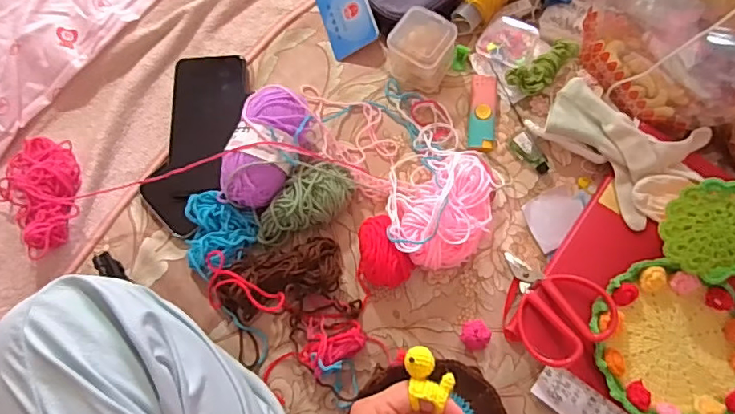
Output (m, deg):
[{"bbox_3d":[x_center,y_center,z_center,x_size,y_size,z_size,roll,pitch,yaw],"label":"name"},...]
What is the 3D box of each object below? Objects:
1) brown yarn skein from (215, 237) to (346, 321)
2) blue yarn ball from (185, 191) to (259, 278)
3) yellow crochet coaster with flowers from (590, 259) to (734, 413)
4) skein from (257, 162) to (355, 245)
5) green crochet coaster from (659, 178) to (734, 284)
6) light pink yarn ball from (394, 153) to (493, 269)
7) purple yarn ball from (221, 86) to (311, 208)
[{"bbox_3d":[-0.080,0.062,0.496,0.113,0.035,0.056,-16,75,-3],"label":"brown yarn skein"},{"bbox_3d":[-0.144,0.028,0.508,0.069,0.029,0.070,0,74,1],"label":"blue yarn ball"},{"bbox_3d":[0.271,0.124,0.472,0.148,0.020,0.133,29,77,9],"label":"yellow crochet coaster with flowers"},{"bbox_3d":[-0.060,-0.007,0.511,0.099,0.043,0.049,-21,75,-5],"label":"skein"},{"bbox_3d":[0.291,0.018,0.450,0.081,0.009,0.075,-2,82,16],"label":"green crochet coaster"},{"bbox_3d":[0.071,0.000,0.502,0.089,0.055,0.115,9,75,4],"label":"light pink yarn ball"},{"bbox_3d":[-0.094,-0.055,0.513,0.068,0.060,0.116,15,74,3],"label":"purple yarn ball"}]

